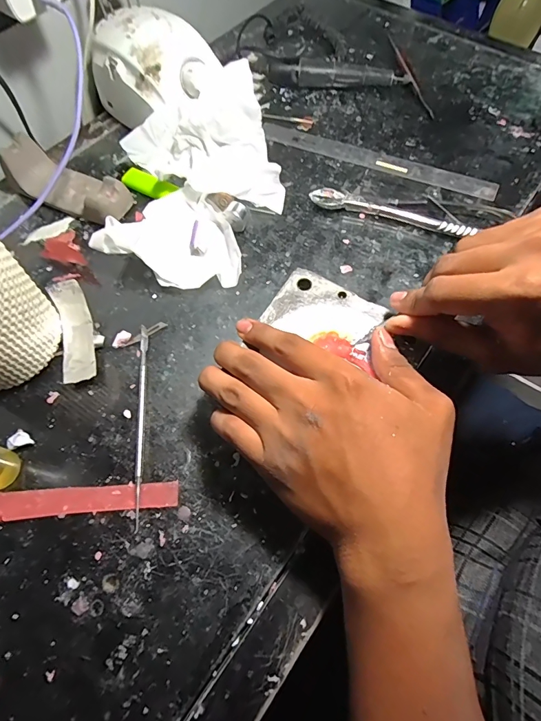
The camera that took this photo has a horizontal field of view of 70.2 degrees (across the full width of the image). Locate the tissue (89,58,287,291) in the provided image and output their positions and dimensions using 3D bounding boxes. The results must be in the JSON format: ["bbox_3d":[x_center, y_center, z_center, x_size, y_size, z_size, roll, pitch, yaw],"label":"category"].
[{"bbox_3d":[-0.070,-0.171,0.364,0.163,0.063,0.211,-2,65,0],"label":"tissue"}]

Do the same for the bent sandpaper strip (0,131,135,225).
[{"bbox_3d":[-0.200,-0.178,0.383,0.127,0.040,0.048,22,67,11],"label":"bent sandpaper strip"}]

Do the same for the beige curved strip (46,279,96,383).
[{"bbox_3d":[-0.159,-0.023,0.311,0.027,0.030,0.082,-17,66,-7],"label":"beige curved strip"}]

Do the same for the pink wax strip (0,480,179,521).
[{"bbox_3d":[-0.138,0.098,0.268,0.145,0.004,0.019,-3,61,-2],"label":"pink wax strip"}]

